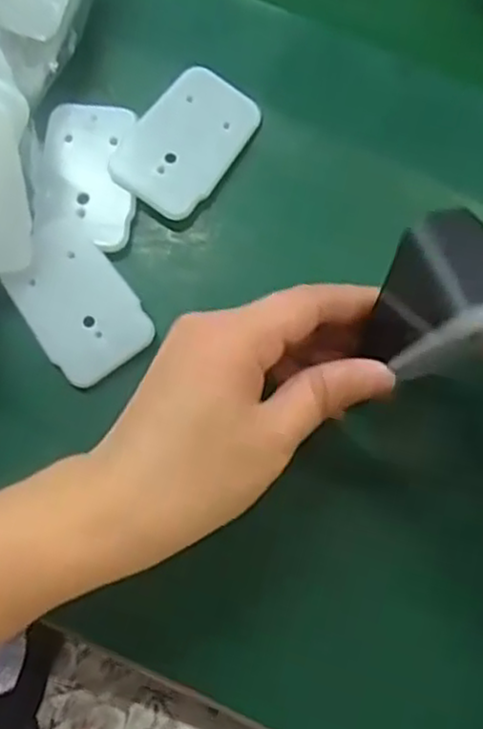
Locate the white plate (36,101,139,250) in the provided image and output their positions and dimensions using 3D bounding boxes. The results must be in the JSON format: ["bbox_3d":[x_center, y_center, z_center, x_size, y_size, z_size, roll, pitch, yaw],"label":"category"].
[{"bbox_3d":[-0.068,-0.085,0.317,0.042,0.004,0.064,6,78,1],"label":"white plate"}]

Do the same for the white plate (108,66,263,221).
[{"bbox_3d":[-0.025,-0.101,0.323,0.043,0.008,0.068,35,80,7],"label":"white plate"}]

